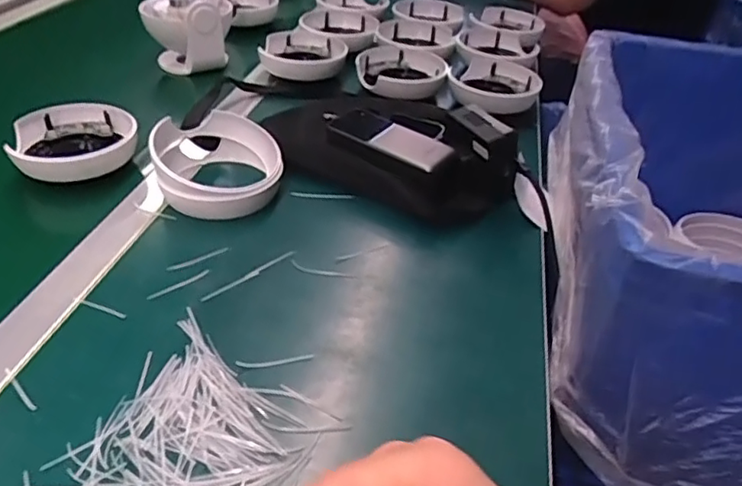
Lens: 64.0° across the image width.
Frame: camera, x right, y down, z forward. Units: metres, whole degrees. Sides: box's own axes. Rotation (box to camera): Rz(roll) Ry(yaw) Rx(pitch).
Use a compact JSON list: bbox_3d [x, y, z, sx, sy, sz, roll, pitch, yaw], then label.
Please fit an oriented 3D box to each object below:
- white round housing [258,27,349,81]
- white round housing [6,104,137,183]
[{"bbox_3d":[-0.087,-0.256,0.804,0.110,0.030,0.108,3,38,-2],"label":"white round housing"},{"bbox_3d":[-0.295,-0.098,0.593,0.116,0.039,0.109,-10,39,-20],"label":"white round housing"}]

